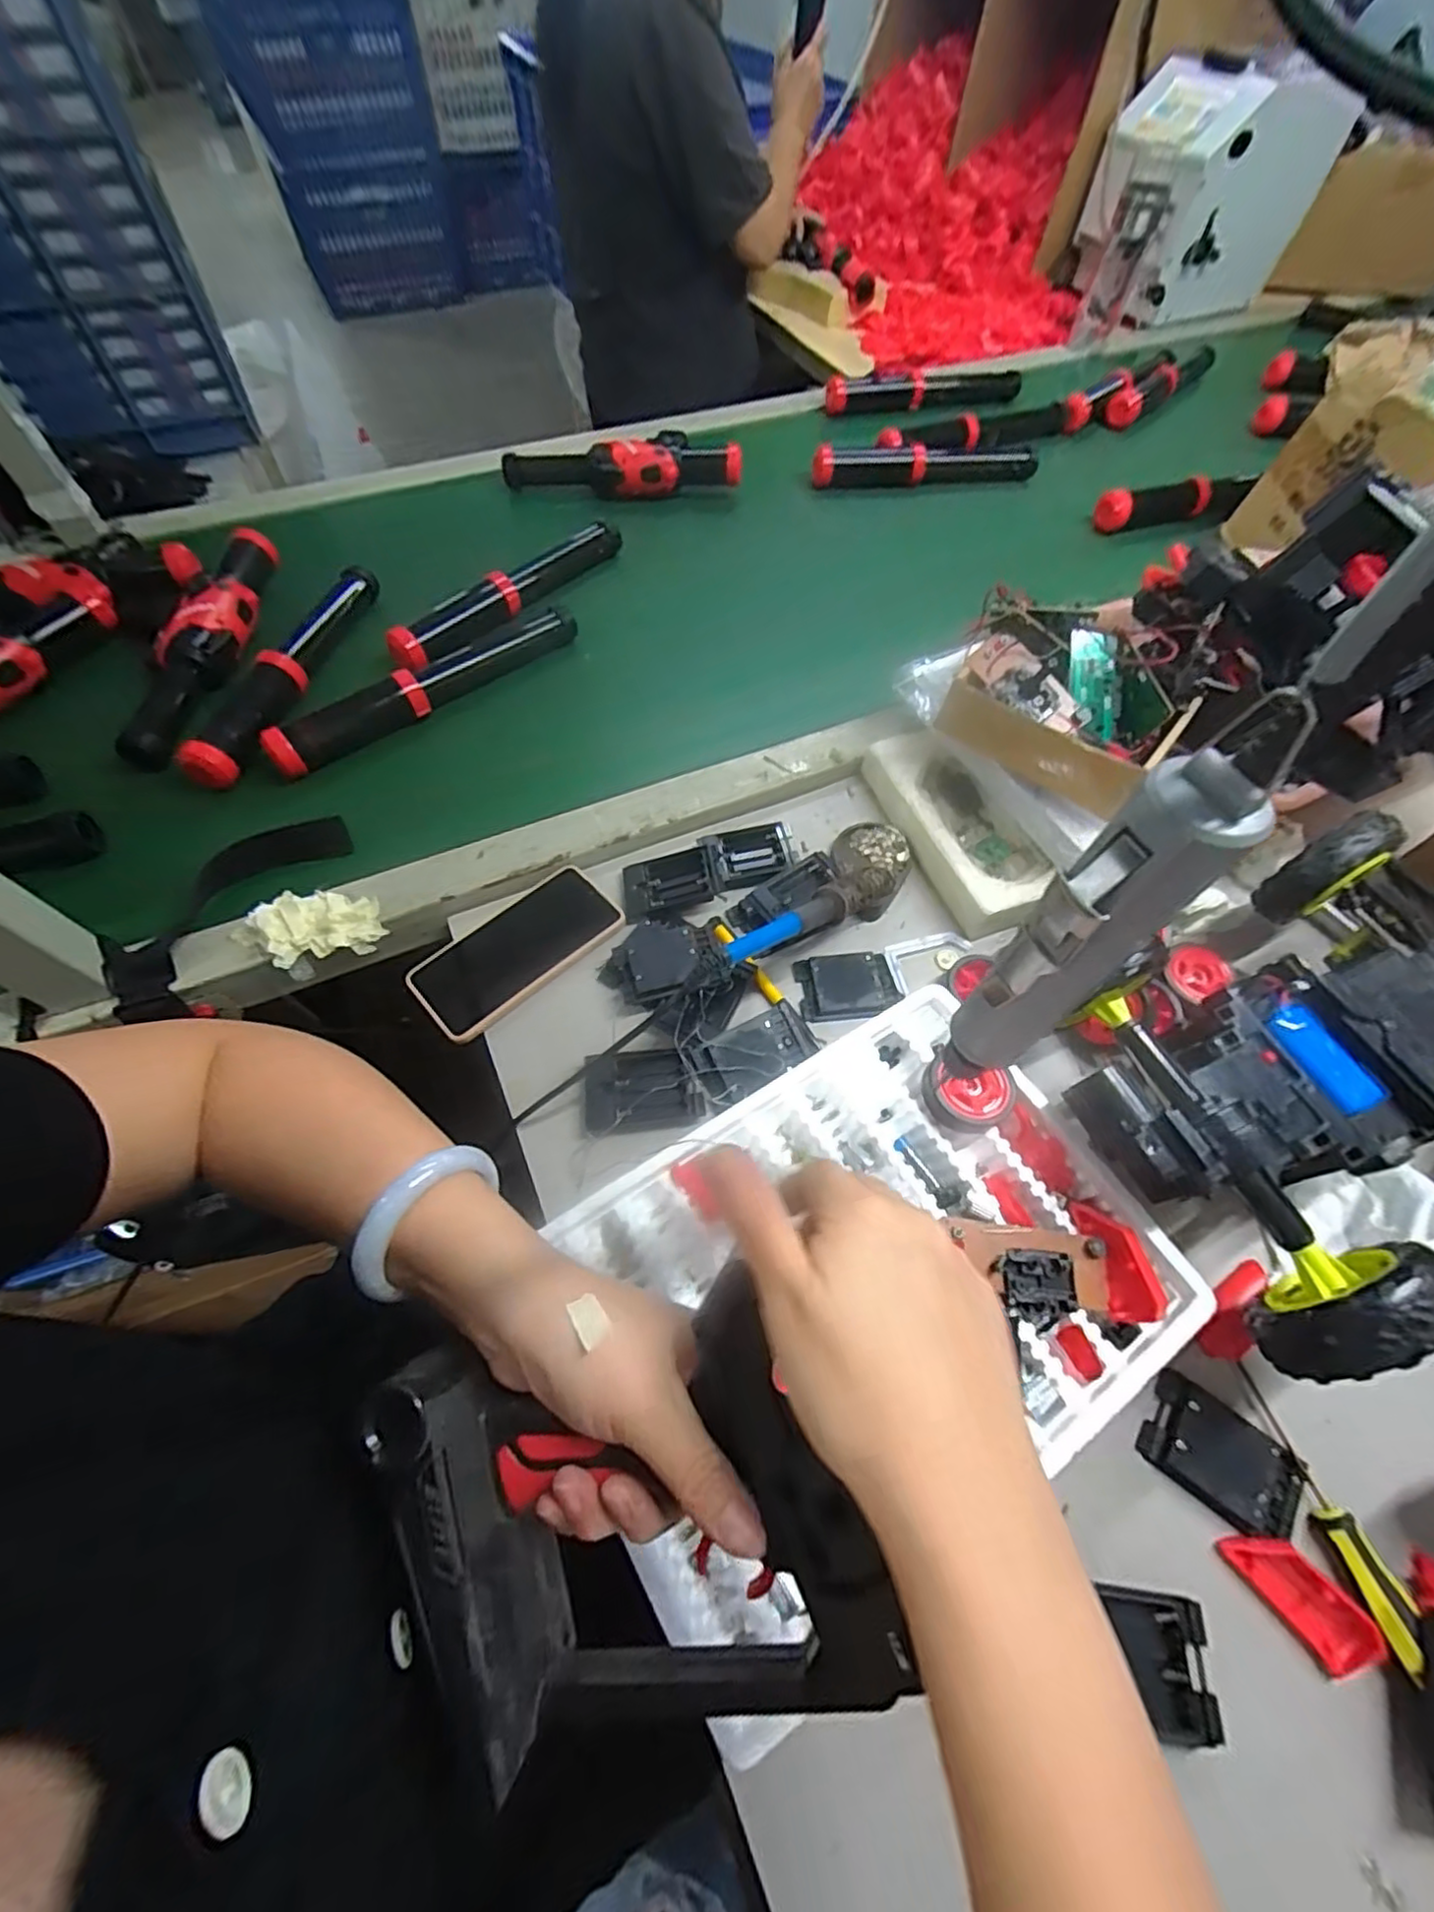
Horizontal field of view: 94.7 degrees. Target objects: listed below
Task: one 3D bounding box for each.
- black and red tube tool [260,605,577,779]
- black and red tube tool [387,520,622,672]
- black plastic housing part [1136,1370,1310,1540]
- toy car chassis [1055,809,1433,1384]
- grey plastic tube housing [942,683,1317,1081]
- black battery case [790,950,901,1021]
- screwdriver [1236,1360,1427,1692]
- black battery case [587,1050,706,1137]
[{"bbox_3d":[-0.278,-0.269,0.641,0.312,0.043,0.046,-40,69,-21],"label":"black and red tube tool"},{"bbox_3d":[-0.215,-0.396,0.711,0.031,0.040,0.298,35,65,16],"label":"black and red tube tool"},{"bbox_3d":[0.290,0.287,0.375,0.086,0.012,0.052,31,64,14],"label":"black plastic housing part"},{"bbox_3d":[0.394,0.056,0.409,0.329,0.083,0.230,-21,64,-13],"label":"toy car chassis"},{"bbox_3d":[0.121,0.001,0.235,0.032,0.201,0.030,-33,67,-18],"label":"grey plastic tube housing"},{"bbox_3d":[0.102,0.025,0.520,0.075,0.012,0.054,-5,61,-5],"label":"black battery case"},{"bbox_3d":[0.336,0.301,0.362,0.019,0.021,0.129,-9,61,-7],"label":"screwdriver"},{"bbox_3d":[-0.052,0.095,0.470,0.080,0.020,0.053,-6,61,-5],"label":"black battery case"}]

